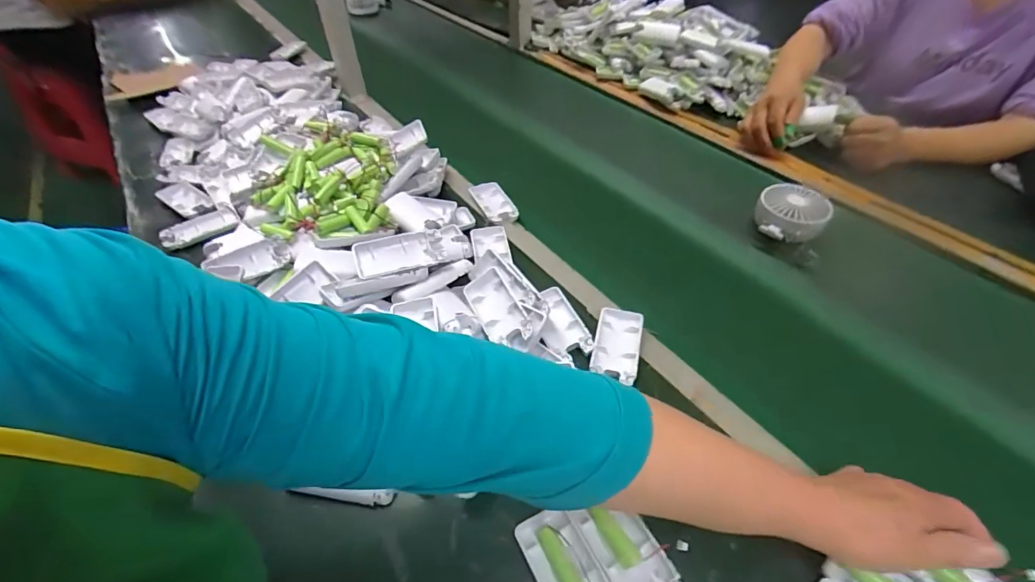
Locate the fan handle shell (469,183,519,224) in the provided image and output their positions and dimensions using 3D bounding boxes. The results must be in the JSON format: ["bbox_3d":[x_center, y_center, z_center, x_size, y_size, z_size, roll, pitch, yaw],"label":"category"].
[{"bbox_3d":[-0.034,-0.129,0.660,0.045,0.014,0.096,-21,49,-17],"label":"fan handle shell"}]

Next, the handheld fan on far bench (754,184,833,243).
[{"bbox_3d":[0.365,-0.099,0.605,0.085,0.049,0.086,25,52,23],"label":"handheld fan on far bench"}]

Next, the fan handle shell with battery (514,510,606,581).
[{"bbox_3d":[0.037,0.211,0.332,0.043,0.016,0.095,-23,50,-19],"label":"fan handle shell with battery"}]

